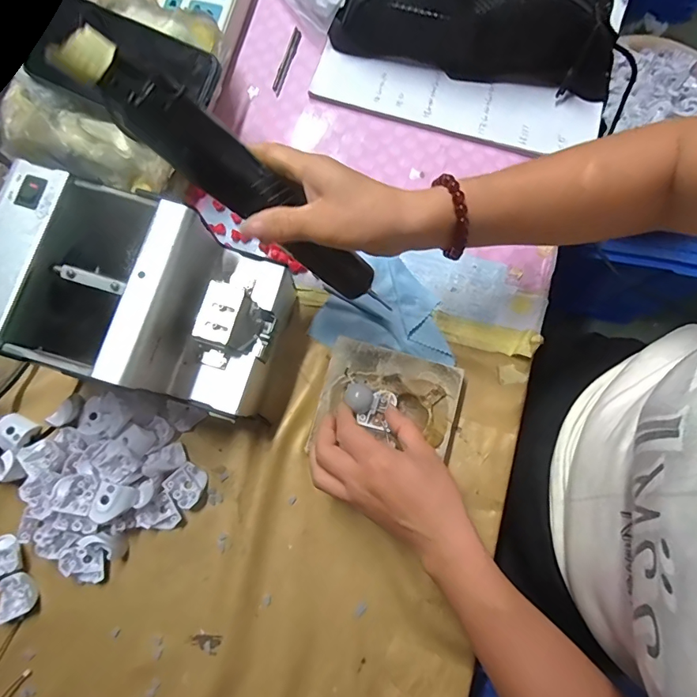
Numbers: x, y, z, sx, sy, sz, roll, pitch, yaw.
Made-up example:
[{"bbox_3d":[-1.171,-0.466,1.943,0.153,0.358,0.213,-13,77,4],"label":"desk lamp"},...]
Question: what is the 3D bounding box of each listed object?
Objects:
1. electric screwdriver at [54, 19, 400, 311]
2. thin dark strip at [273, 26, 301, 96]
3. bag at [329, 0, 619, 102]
[{"bbox_3d":[-0.059,-0.102,0.301,0.248,0.030,0.036,35,80,-38],"label":"electric screwdriver"},{"bbox_3d":[-0.064,-0.300,0.465,0.010,0.004,0.080,17,81,3],"label":"thin dark strip"},{"bbox_3d":[0.132,-0.346,0.425,0.264,0.078,0.130,15,81,3],"label":"bag"}]

